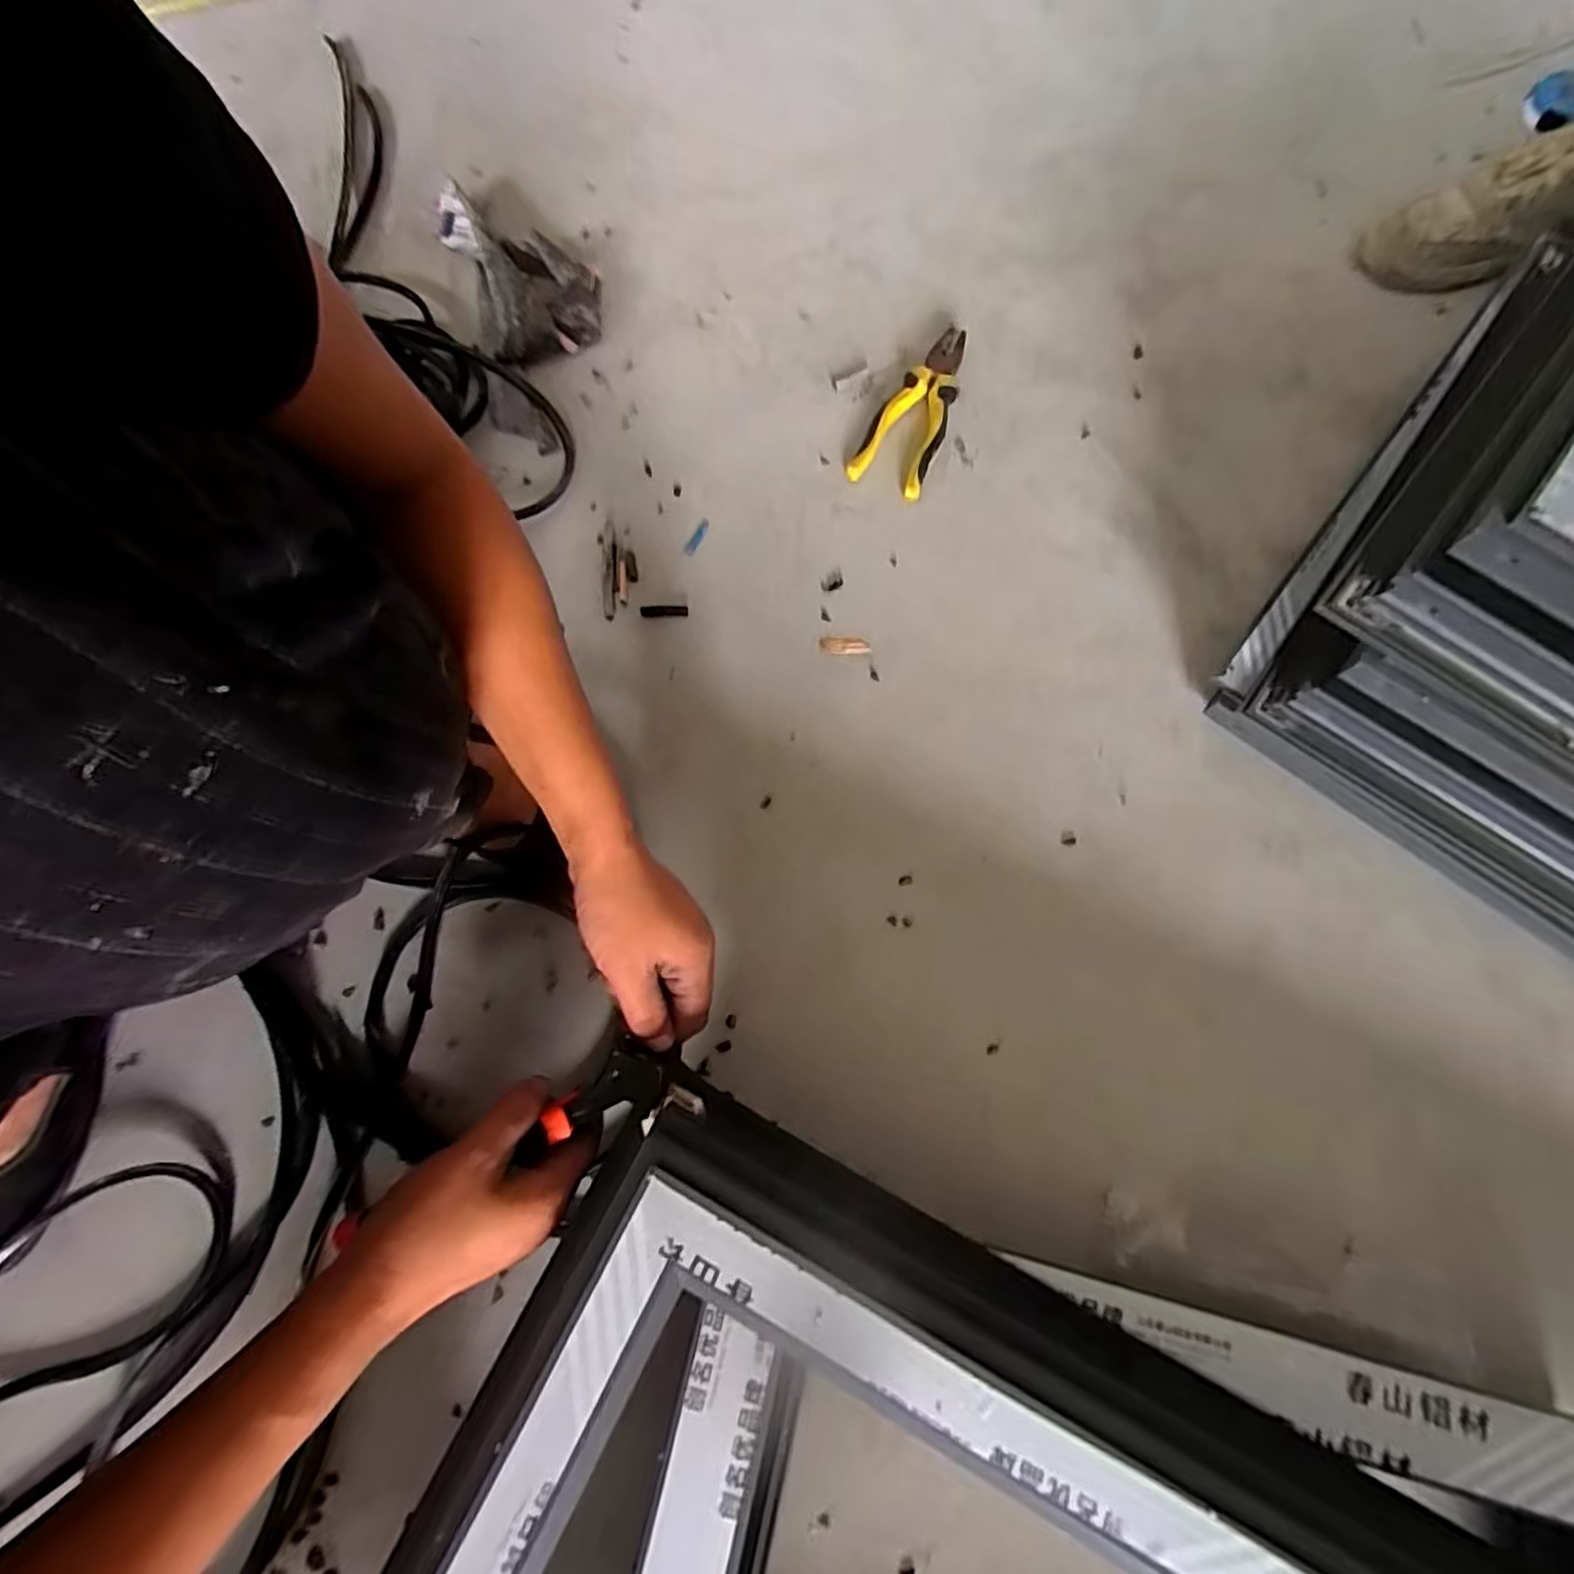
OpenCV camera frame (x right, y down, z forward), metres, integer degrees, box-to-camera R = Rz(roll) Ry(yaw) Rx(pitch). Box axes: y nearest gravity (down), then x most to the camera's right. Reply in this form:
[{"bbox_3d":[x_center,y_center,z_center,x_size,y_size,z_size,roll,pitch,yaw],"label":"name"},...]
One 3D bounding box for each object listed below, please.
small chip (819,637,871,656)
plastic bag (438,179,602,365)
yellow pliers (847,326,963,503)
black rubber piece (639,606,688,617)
[{"bbox_3d":[0.049,-0.119,0.593,0.041,0.004,0.015,6,73,4],"label":"small chip"},{"bbox_3d":[-0.267,-0.522,0.705,0.130,0.036,0.236,-21,73,-4],"label":"plastic bag"},{"bbox_3d":[0.124,-0.361,0.665,0.070,0.023,0.186,22,75,9],"label":"yellow pliers"},{"bbox_3d":[-0.107,-0.152,0.609,0.041,0.004,0.010,0,73,2],"label":"black rubber piece"}]

